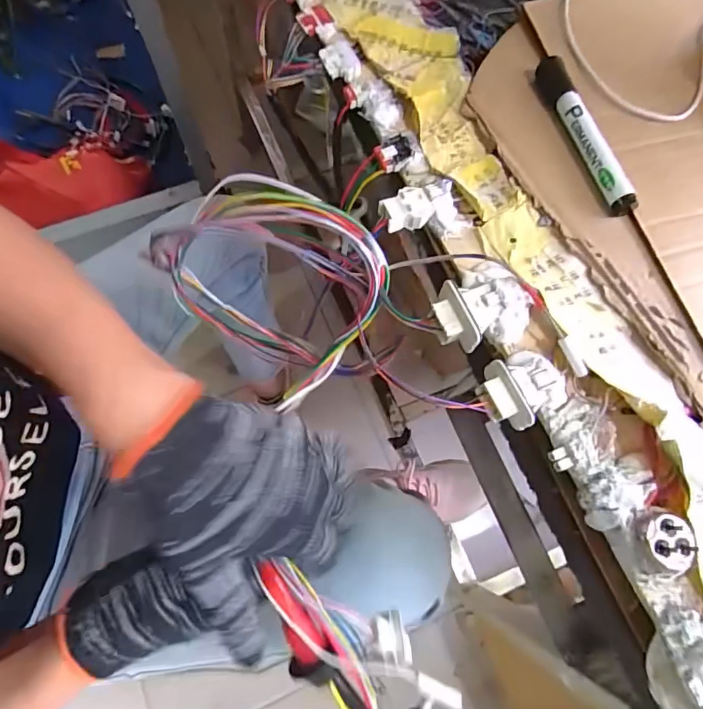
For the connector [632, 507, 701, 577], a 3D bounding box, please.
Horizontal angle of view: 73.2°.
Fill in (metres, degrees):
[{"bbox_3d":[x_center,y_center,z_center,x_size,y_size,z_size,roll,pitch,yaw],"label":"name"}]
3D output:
[{"bbox_3d":[0.163,0.099,0.249,0.027,0.016,0.032,2,72,-1],"label":"connector"}]

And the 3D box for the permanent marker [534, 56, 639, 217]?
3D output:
[{"bbox_3d":[0.164,-0.157,0.335,0.019,0.013,0.134,-14,73,-6],"label":"permanent marker"}]

